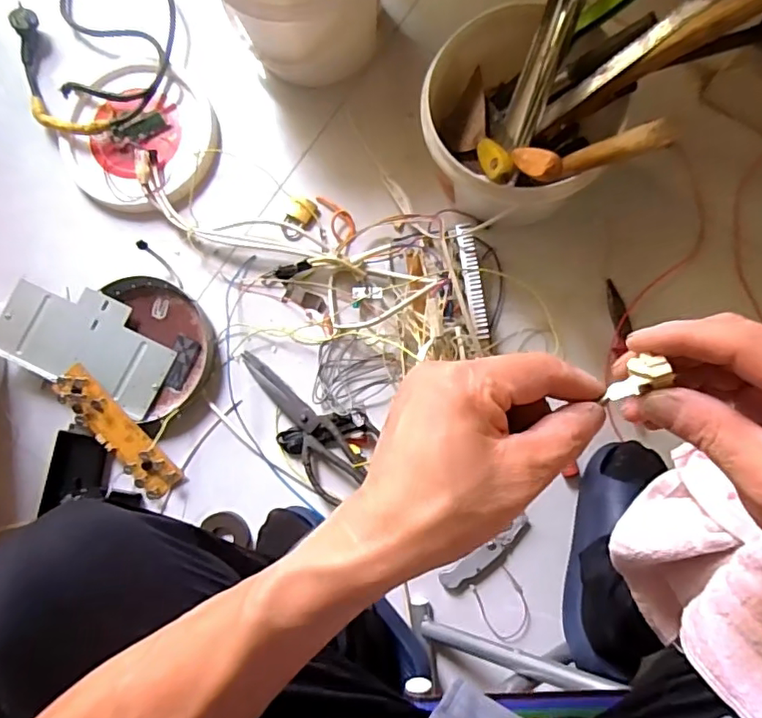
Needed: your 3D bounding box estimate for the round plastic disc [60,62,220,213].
[{"bbox_3d":[-0.351,-0.320,0.821,0.219,0.032,0.212,0,83,1],"label":"round plastic disc"}]

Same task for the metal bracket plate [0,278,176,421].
[{"bbox_3d":[-0.409,-0.024,0.793,0.235,0.038,0.133,25,86,6],"label":"metal bracket plate"}]

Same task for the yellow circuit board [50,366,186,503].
[{"bbox_3d":[-0.358,0.101,0.773,0.054,0.022,0.206,-40,97,-1],"label":"yellow circuit board"}]

